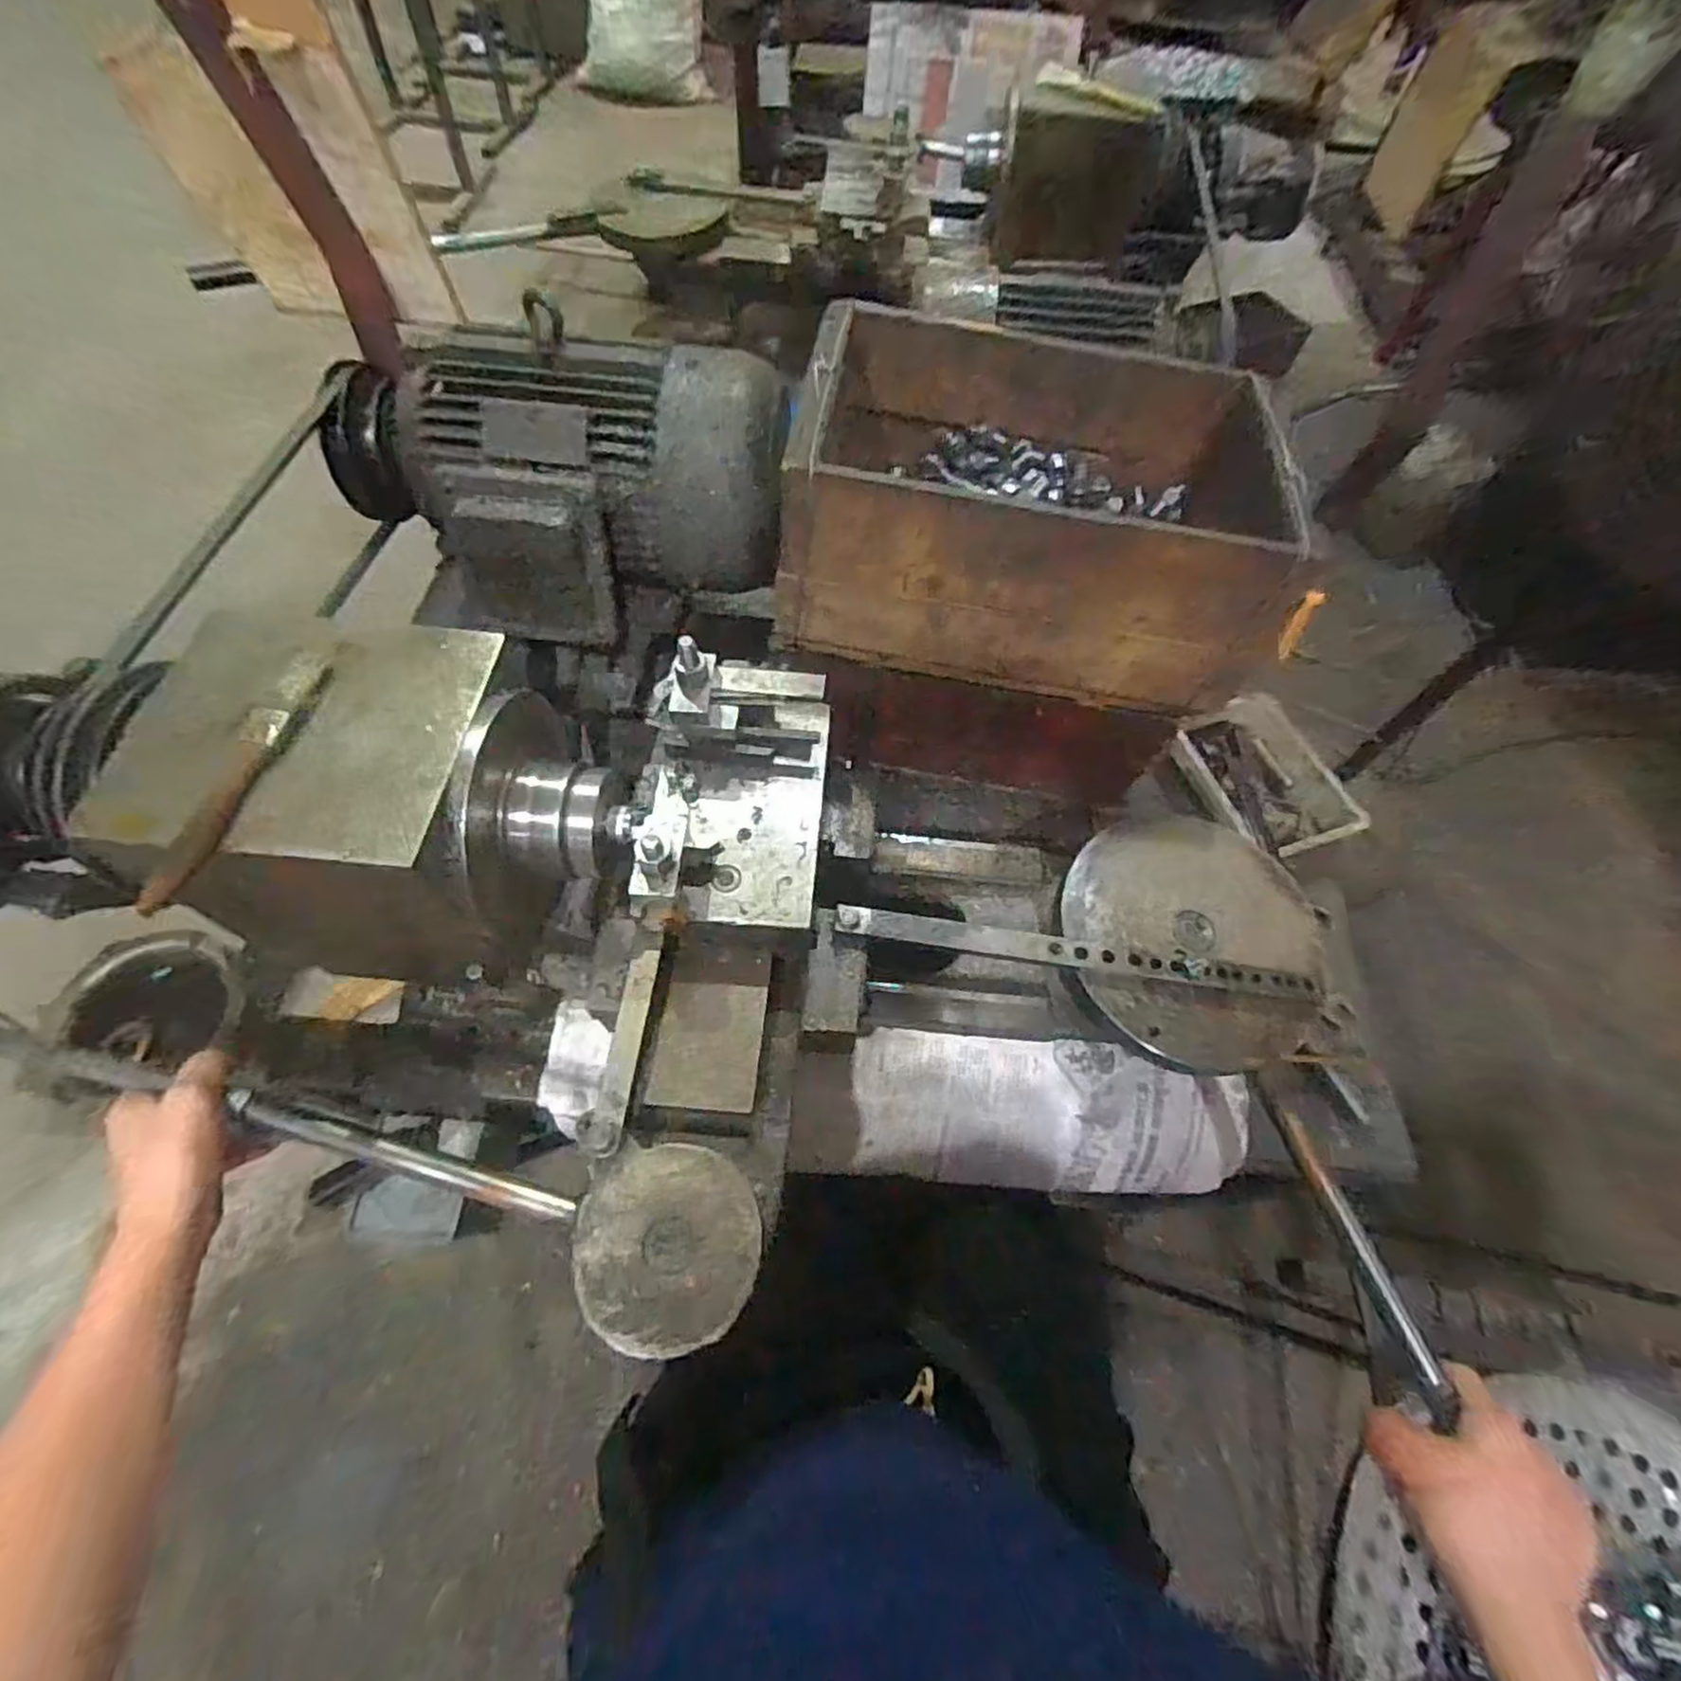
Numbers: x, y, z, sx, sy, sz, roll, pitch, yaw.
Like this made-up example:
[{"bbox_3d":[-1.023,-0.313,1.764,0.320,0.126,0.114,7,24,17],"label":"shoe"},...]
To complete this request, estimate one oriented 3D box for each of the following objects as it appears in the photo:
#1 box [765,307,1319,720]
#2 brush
[{"bbox_3d":[0.145,-0.277,0.601,0.366,0.170,0.269,4,60,0],"label":"box"},{"bbox_3d":[-0.307,-0.041,0.386,0.021,0.015,0.164,8,60,3],"label":"brush"}]

